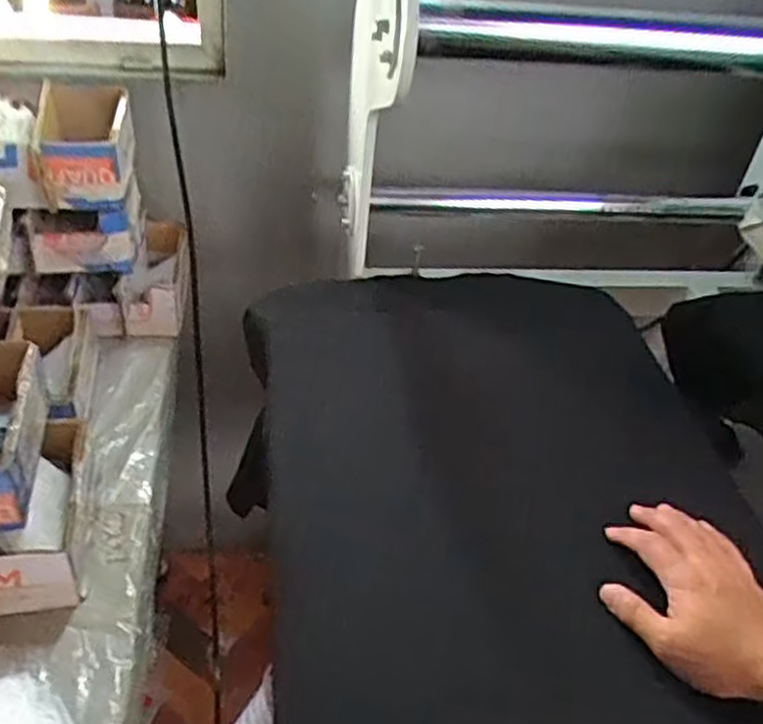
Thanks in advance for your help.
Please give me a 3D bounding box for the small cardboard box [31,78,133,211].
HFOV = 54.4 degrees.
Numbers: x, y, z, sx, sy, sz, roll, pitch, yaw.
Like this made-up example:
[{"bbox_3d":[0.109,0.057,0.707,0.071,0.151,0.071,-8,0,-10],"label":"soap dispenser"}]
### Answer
[{"bbox_3d":[-0.339,-0.254,0.863,0.101,0.074,0.171,-5,42,-15],"label":"small cardboard box"}]

